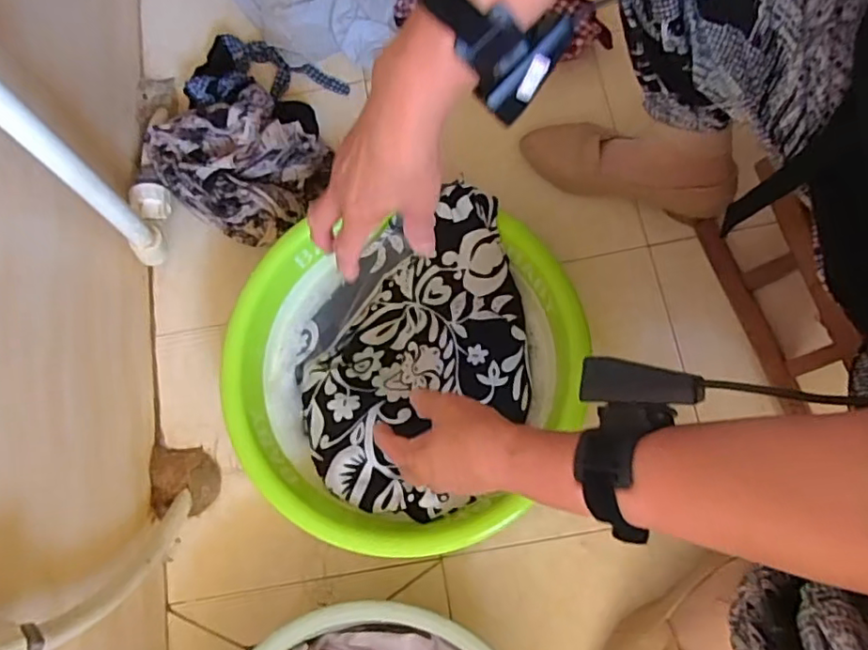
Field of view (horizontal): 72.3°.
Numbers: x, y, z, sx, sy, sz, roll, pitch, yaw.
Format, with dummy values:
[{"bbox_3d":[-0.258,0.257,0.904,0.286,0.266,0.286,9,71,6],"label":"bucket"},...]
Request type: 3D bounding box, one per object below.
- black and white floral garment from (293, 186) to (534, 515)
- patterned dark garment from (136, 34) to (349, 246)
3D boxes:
[{"bbox_3d":[-0.022,0.035,0.593,0.241,0.092,0.284,-16,76,-3],"label":"black and white floral garment"},{"bbox_3d":[-0.227,-0.238,0.723,0.212,0.082,0.261,19,77,6],"label":"patterned dark garment"}]

